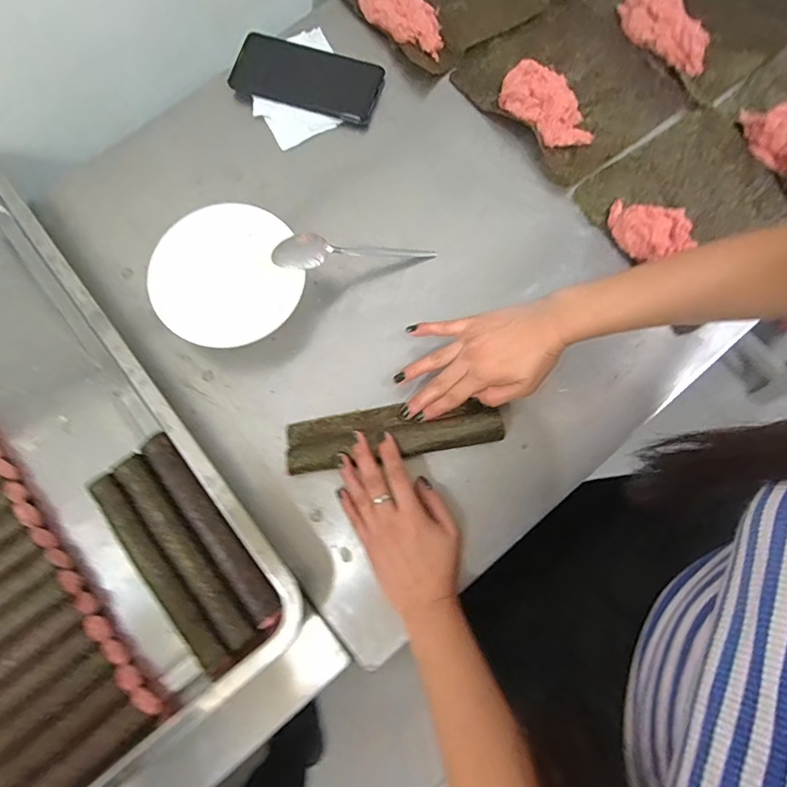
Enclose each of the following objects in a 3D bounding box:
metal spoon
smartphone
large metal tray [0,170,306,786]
[{"bbox_3d":[-0.038,-0.144,0.501,0.166,0.024,0.035,-7,78,-25],"label":"metal spoon"},{"bbox_3d":[-0.101,-0.367,0.568,0.168,0.015,0.081,18,80,4],"label":"smartphone"},{"bbox_3d":[-0.407,0.075,0.457,0.391,0.052,0.608,-38,81,-6],"label":"large metal tray"}]

